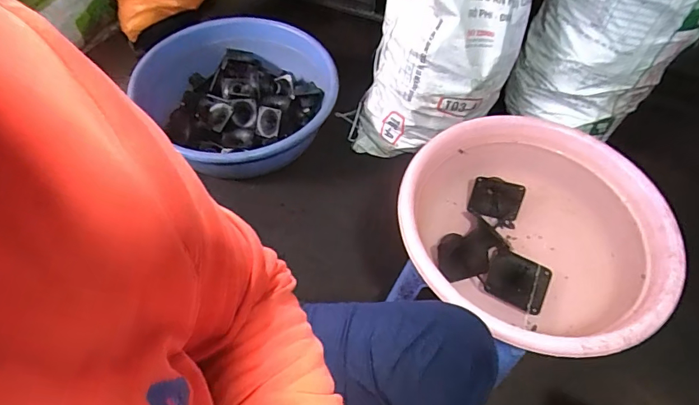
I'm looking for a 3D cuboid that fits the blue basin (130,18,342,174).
[{"bbox_3d":[-0.358,-0.382,1.509,0.595,0.200,0.689,-33,64,-22],"label":"blue basin"}]

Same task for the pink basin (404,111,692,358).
[{"bbox_3d":[0.294,0.054,0.750,0.408,0.120,0.410,2,56,-3],"label":"pink basin"}]

